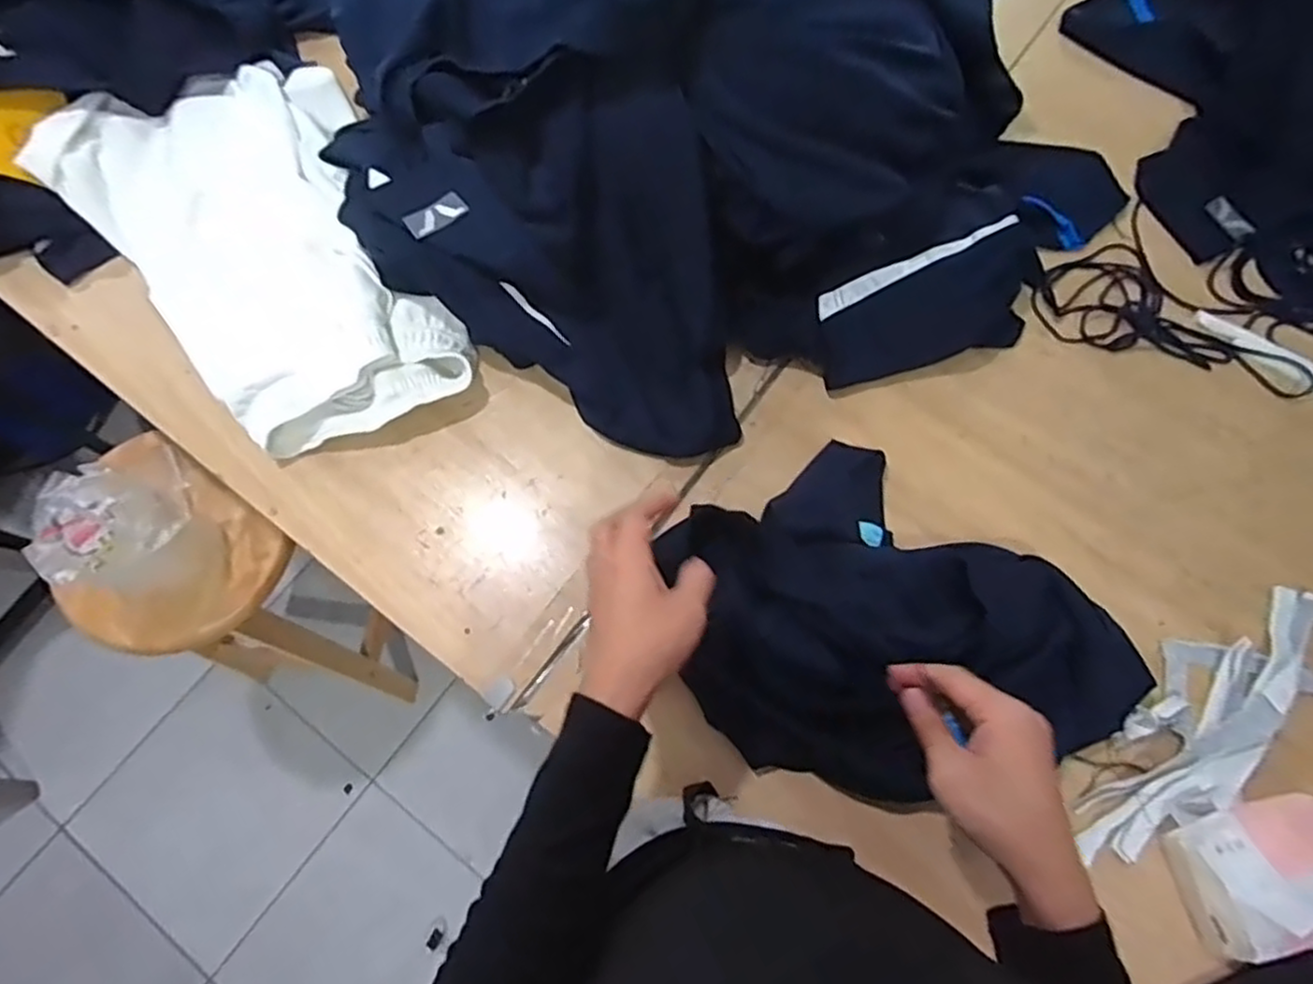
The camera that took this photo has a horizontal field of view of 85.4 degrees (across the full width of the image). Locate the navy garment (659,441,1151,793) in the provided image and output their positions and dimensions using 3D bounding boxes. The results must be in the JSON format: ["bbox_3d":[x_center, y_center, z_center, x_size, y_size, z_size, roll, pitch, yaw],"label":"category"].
[{"bbox_3d":[0.199,0.102,0.621,0.355,0.064,0.298,-17,73,-5],"label":"navy garment"}]

